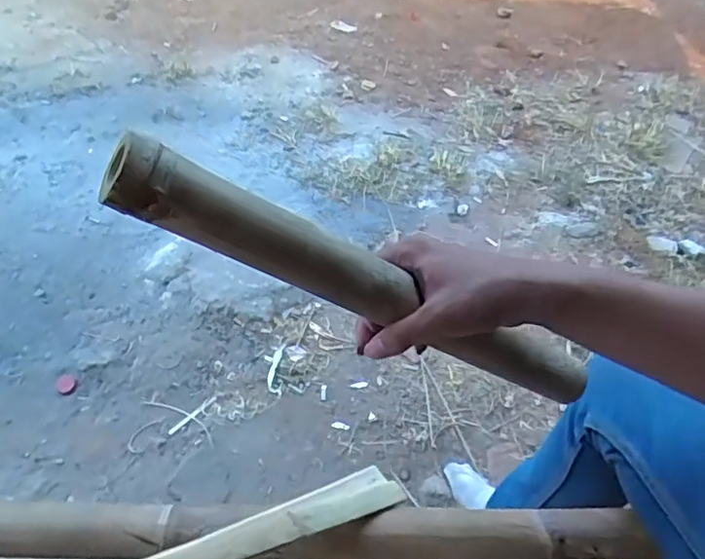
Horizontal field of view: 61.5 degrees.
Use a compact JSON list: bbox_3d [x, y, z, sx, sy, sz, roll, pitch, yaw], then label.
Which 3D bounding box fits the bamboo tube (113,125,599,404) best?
[{"bbox_3d":[0.027,0.013,0.410,0.389,0.034,0.036,26,42,-28],"label":"bamboo tube"}]

